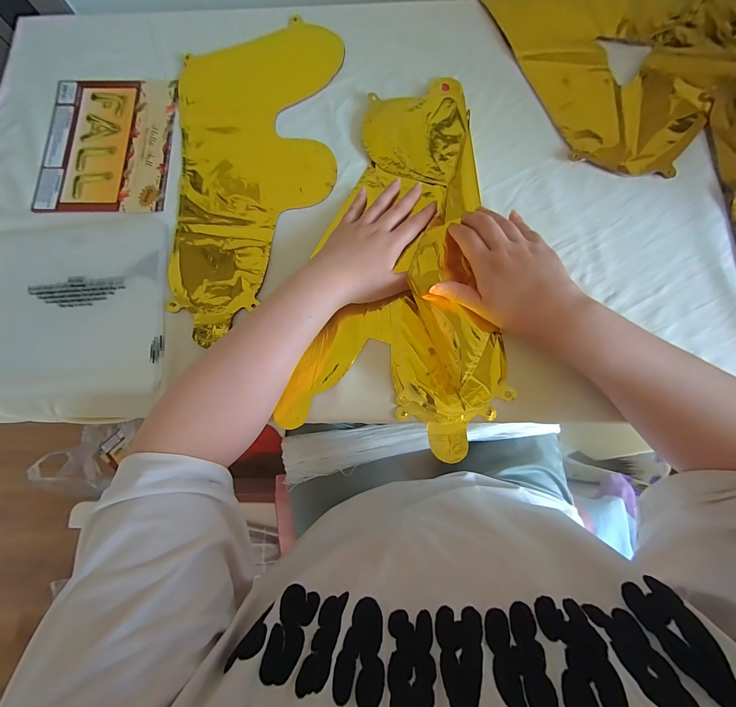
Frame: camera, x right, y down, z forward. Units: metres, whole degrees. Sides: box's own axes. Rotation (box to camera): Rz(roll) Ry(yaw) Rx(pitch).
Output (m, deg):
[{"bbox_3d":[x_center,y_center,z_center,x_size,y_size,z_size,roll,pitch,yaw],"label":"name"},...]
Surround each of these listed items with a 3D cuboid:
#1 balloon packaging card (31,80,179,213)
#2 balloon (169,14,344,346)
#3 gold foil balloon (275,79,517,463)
[{"bbox_3d":[-0.335,-0.269,0.401,0.162,0.007,0.187,1,81,2],"label":"balloon packaging card"},{"bbox_3d":[-0.142,-0.223,0.385,0.193,0.015,0.402,1,81,2],"label":"balloon"},{"bbox_3d":[0.035,-0.111,0.354,0.224,0.018,0.422,2,82,2],"label":"gold foil balloon"}]

